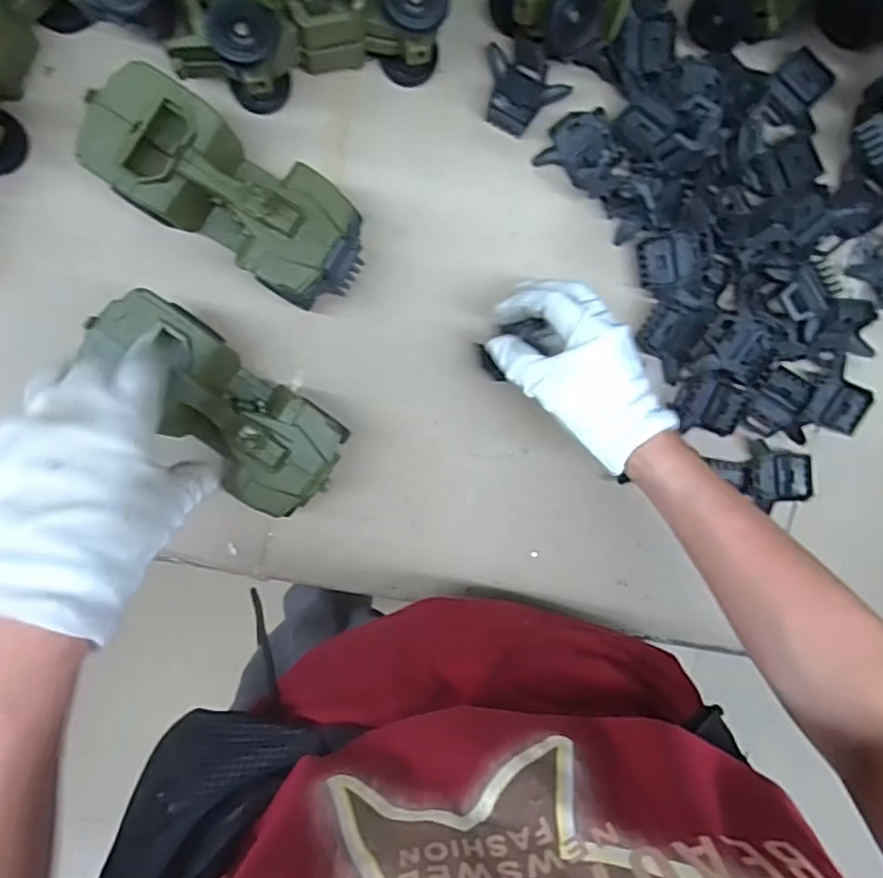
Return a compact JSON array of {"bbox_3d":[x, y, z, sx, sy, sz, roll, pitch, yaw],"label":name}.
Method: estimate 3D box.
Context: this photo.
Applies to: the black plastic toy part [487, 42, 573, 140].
[{"bbox_3d":[0.057,-0.268,0.487,0.066,0.020,0.054,33,90,-8],"label":"black plastic toy part"}]

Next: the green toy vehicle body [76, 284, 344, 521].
[{"bbox_3d":[-0.149,-0.027,0.432,0.176,0.067,0.080,43,90,-5],"label":"green toy vehicle body"}]

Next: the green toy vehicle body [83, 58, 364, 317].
[{"bbox_3d":[-0.148,-0.170,0.435,0.197,0.073,0.082,31,90,-8],"label":"green toy vehicle body"}]

